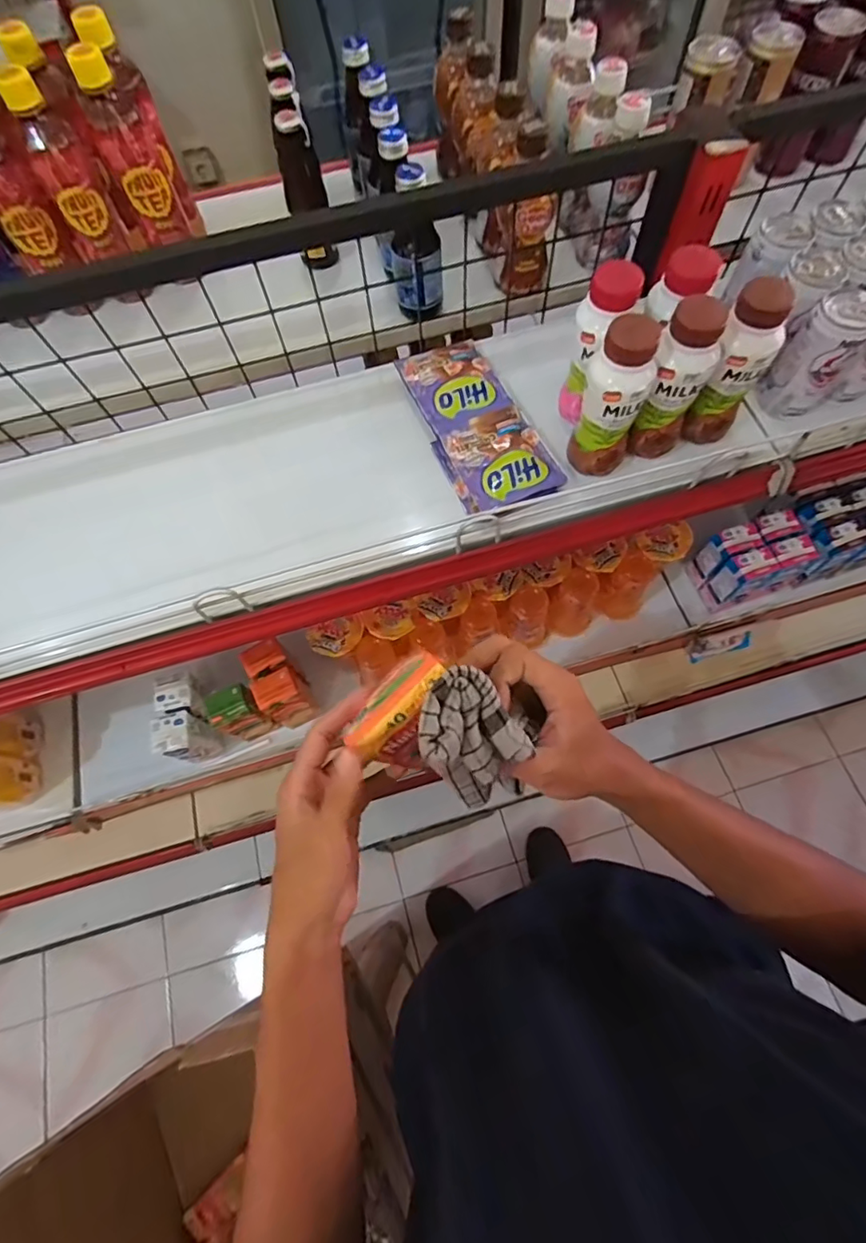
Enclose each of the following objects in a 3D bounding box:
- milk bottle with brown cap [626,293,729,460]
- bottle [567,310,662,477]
[{"bbox_3d":[0.206,-0.201,0.461,0.047,0.129,0.043,29,72,14],"label":"milk bottle with brown cap"},{"bbox_3d":[0.152,-0.187,0.456,0.051,0.123,0.045,19,70,10],"label":"bottle"}]

